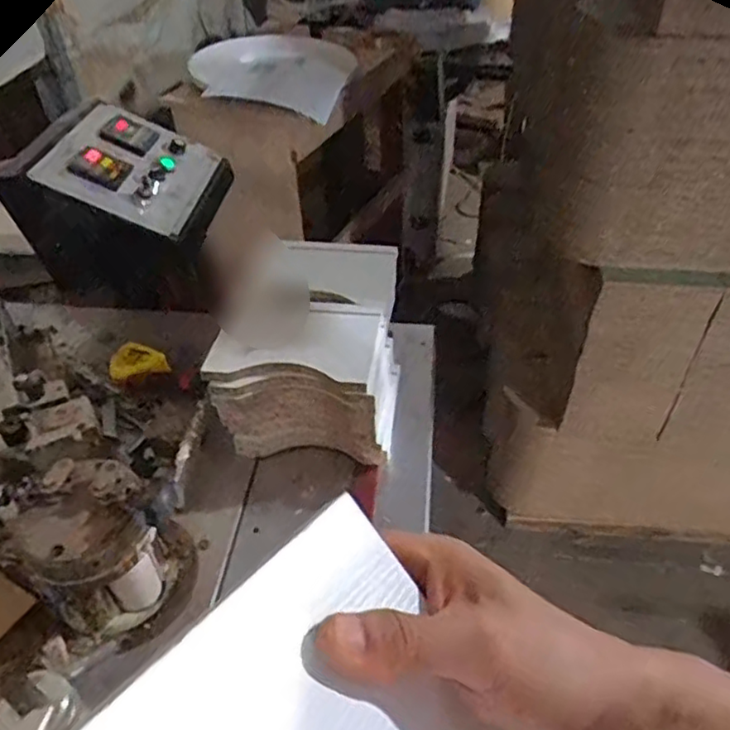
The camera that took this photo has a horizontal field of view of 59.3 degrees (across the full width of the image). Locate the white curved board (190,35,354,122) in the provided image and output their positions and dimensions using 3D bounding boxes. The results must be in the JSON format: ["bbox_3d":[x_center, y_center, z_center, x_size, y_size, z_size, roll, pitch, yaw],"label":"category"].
[{"bbox_3d":[-0.243,-0.724,1.579,0.486,0.169,0.045,22,41,25],"label":"white curved board"}]

